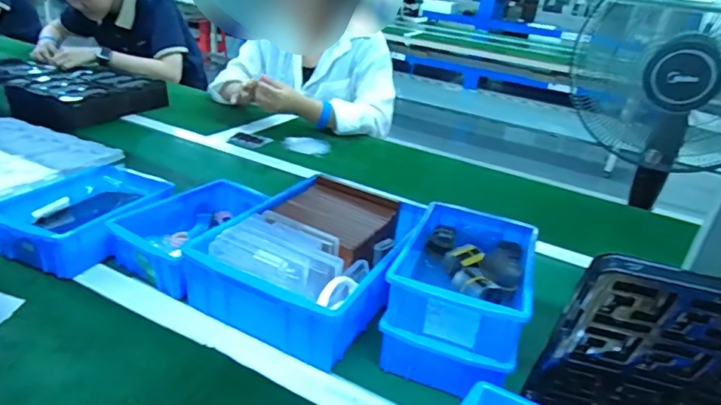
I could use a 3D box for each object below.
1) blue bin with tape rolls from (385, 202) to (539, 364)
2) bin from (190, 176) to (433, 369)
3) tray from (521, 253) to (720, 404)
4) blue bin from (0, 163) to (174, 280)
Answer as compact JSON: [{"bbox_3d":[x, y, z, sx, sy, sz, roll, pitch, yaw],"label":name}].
[{"bbox_3d":[0.119,0.072,0.541,0.125,0.059,0.200,15,27,15],"label":"blue bin with tape rolls"},{"bbox_3d":[-0.047,0.074,0.624,0.221,0.094,0.284,19,28,21],"label":"bin"},{"bbox_3d":[0.287,0.145,0.356,0.287,0.225,0.016,13,47,12],"label":"tray"},{"bbox_3d":[-0.359,0.018,0.668,0.136,0.069,0.214,15,26,14],"label":"blue bin"}]

